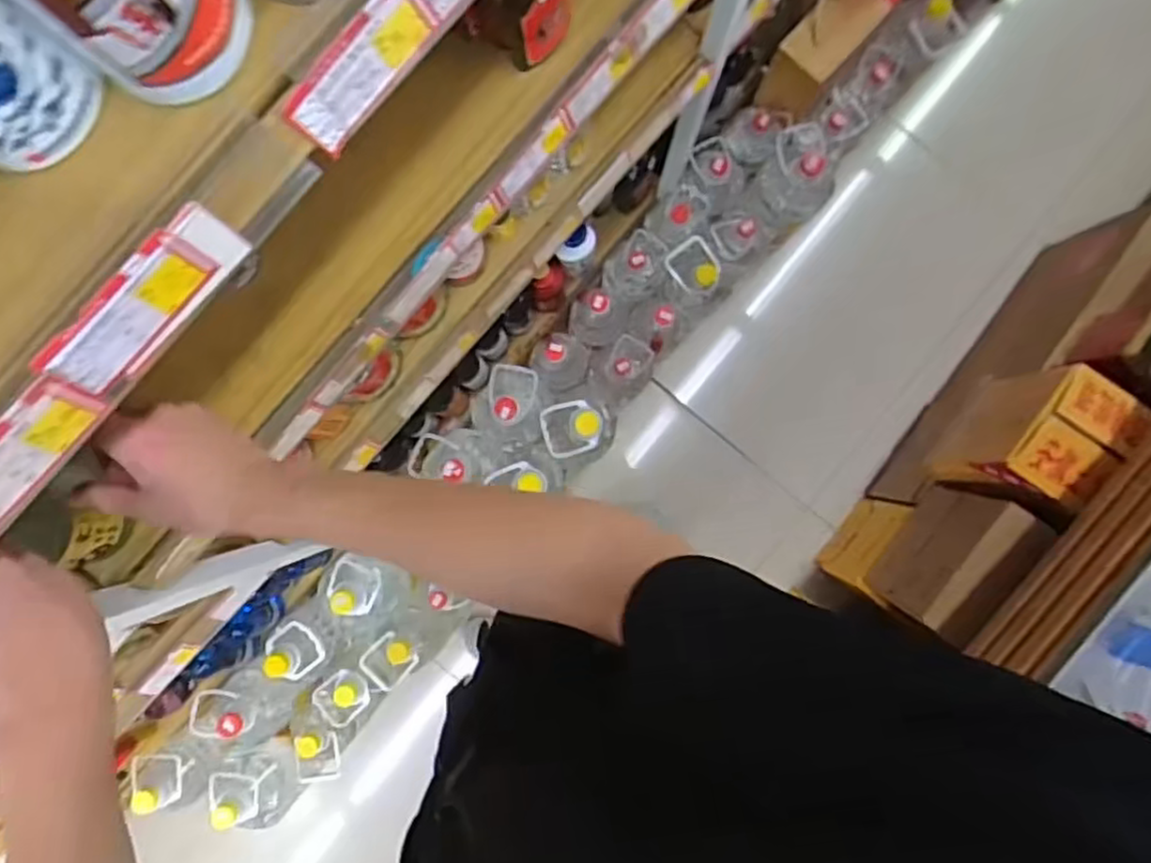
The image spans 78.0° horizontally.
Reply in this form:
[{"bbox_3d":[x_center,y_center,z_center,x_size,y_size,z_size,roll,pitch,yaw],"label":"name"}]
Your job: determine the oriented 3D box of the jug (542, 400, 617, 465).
[{"bbox_3d":[0.011,0.003,1.391,0.134,0.227,0.113,-10,89,1],"label":"jug"}]

